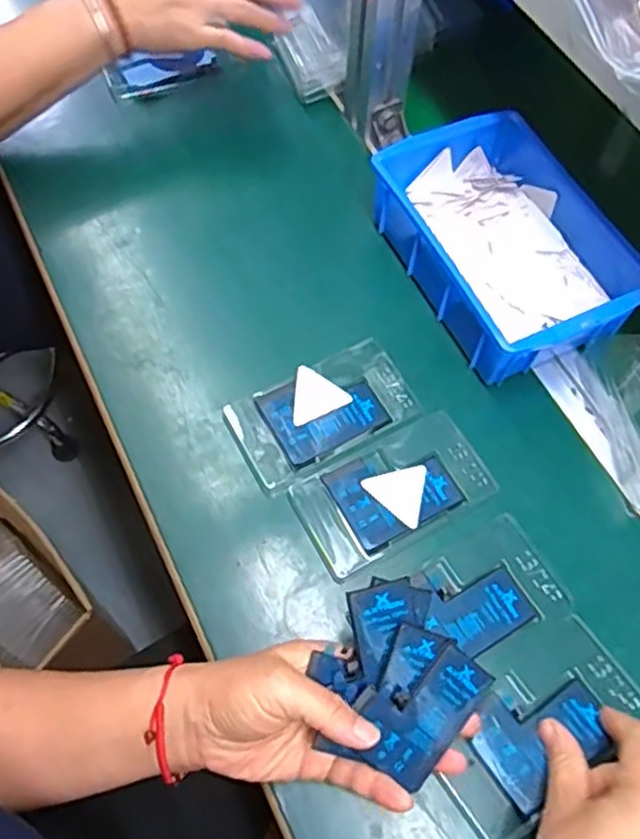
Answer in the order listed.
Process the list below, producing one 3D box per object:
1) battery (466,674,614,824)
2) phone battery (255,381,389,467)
[{"bbox_3d":[0.129,0.183,0.417,0.077,0.005,0.057,-30,56,-13],"label":"battery"},{"bbox_3d":[0.002,-0.007,0.508,0.078,0.004,0.062,-27,69,-10],"label":"phone battery"}]

